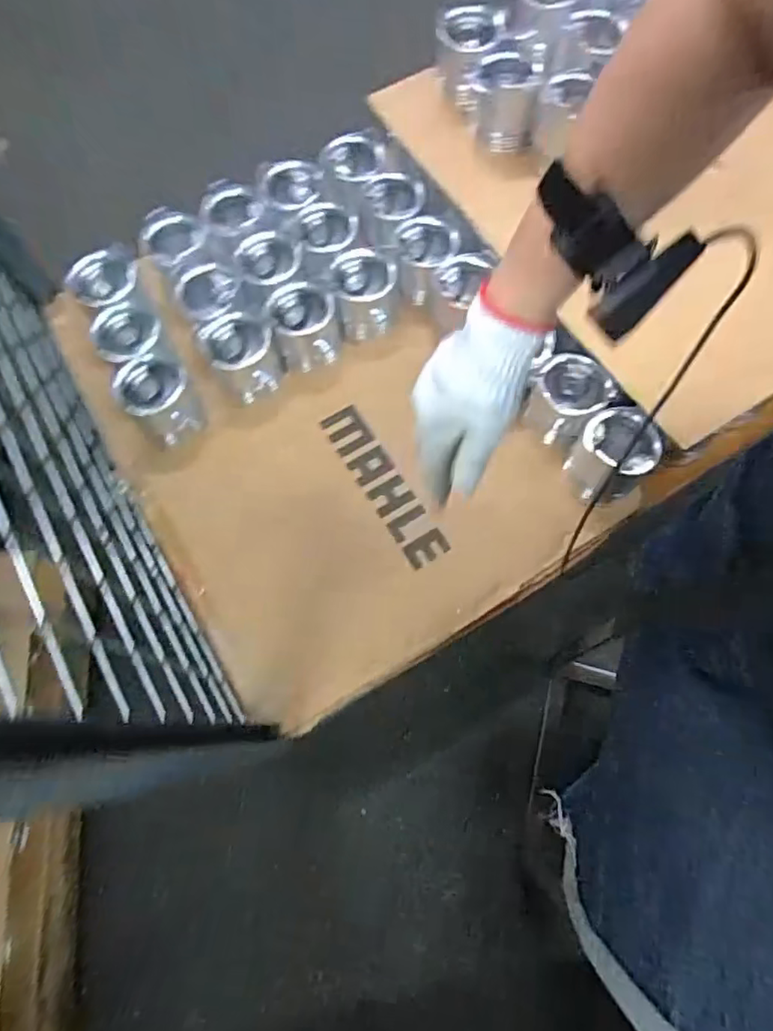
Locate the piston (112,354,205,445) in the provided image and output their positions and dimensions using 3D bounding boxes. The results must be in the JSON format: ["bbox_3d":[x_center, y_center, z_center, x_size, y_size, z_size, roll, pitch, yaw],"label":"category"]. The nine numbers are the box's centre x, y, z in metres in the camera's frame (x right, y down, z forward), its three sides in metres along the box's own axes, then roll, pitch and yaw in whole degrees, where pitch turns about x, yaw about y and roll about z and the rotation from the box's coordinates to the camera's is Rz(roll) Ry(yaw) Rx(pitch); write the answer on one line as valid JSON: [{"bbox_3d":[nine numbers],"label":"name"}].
[{"bbox_3d":[-0.275,-0.139,0.732,0.083,0.093,0.074,-41,73,-13],"label":"piston"}]

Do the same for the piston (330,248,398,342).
[{"bbox_3d":[-0.030,-0.291,0.779,0.082,0.085,0.088,-14,69,-4],"label":"piston"}]

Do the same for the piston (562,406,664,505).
[{"bbox_3d":[0.256,-0.067,0.683,0.085,0.110,0.081,-1,69,1],"label":"piston"}]

